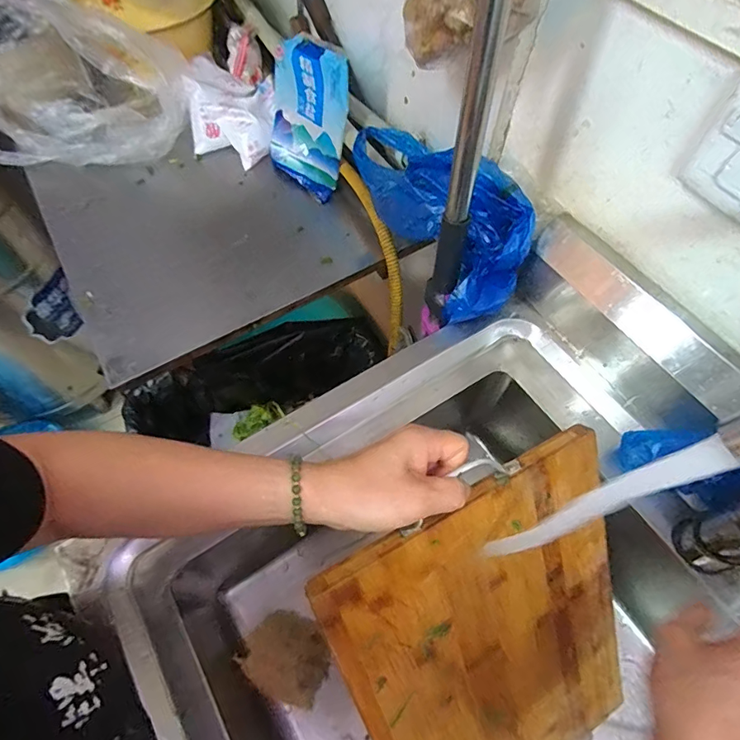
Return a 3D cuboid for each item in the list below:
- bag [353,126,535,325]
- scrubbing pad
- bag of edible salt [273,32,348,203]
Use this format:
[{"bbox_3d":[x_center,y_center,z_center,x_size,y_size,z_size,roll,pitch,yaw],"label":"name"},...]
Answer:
[{"bbox_3d":[0.078,-0.200,0.546,0.107,0.107,0.275,-23,63,-13],"label":"bag"},{"bbox_3d":[-0.087,0.315,0.510,0.094,0.058,0.081,33,65,17],"label":"scrubbing pad"},{"bbox_3d":[-0.089,-0.348,0.638,0.113,0.179,0.026,36,49,18],"label":"bag of edible salt"}]

